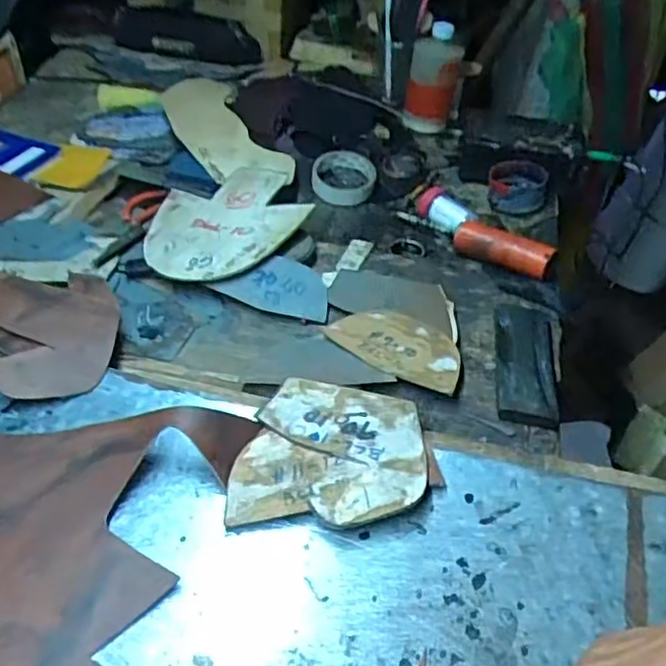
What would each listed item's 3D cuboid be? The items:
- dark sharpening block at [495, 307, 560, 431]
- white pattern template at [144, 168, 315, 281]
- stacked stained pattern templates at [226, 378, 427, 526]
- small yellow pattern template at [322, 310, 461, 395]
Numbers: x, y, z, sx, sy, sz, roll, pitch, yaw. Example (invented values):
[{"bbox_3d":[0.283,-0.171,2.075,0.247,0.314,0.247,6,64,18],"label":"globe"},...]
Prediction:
[{"bbox_3d":[0.184,0.023,0.614,0.054,0.013,0.160,7,43,7],"label":"dark sharpening block"},{"bbox_3d":[-0.126,-0.128,0.739,0.190,0.011,0.168,-28,50,-19],"label":"white pattern template"},{"bbox_3d":[-0.002,0.091,0.504,0.139,0.025,0.128,4,43,3],"label":"stacked stained pattern templates"},{"bbox_3d":[0.062,0.010,0.625,0.138,0.006,0.077,20,49,21],"label":"small yellow pattern template"}]

